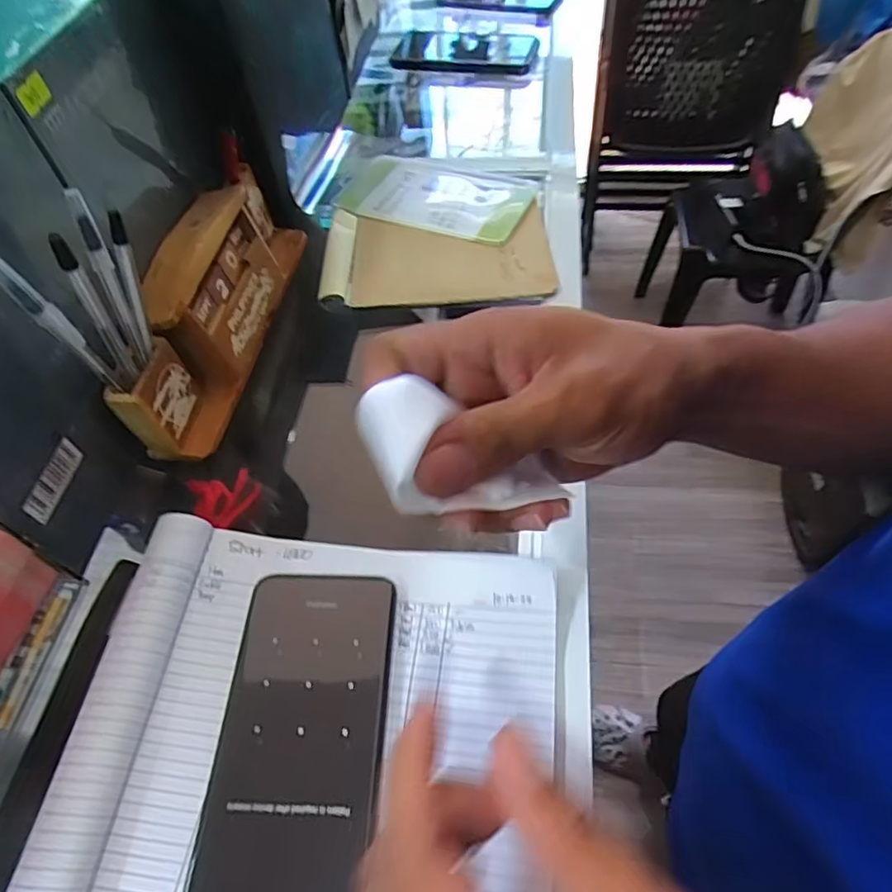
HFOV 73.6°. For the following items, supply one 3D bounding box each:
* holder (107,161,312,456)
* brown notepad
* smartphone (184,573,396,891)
[{"bbox_3d":[-0.162,-0.110,0.420,0.048,0.071,0.238,5,56,9],"label":"holder"},{"bbox_3d":[-0.006,-0.153,0.473,0.175,0.019,0.108,-1,55,5],"label":"brown notepad"},{"bbox_3d":[-0.067,0.137,0.274,0.072,0.011,0.162,0,55,5],"label":"smartphone"}]

